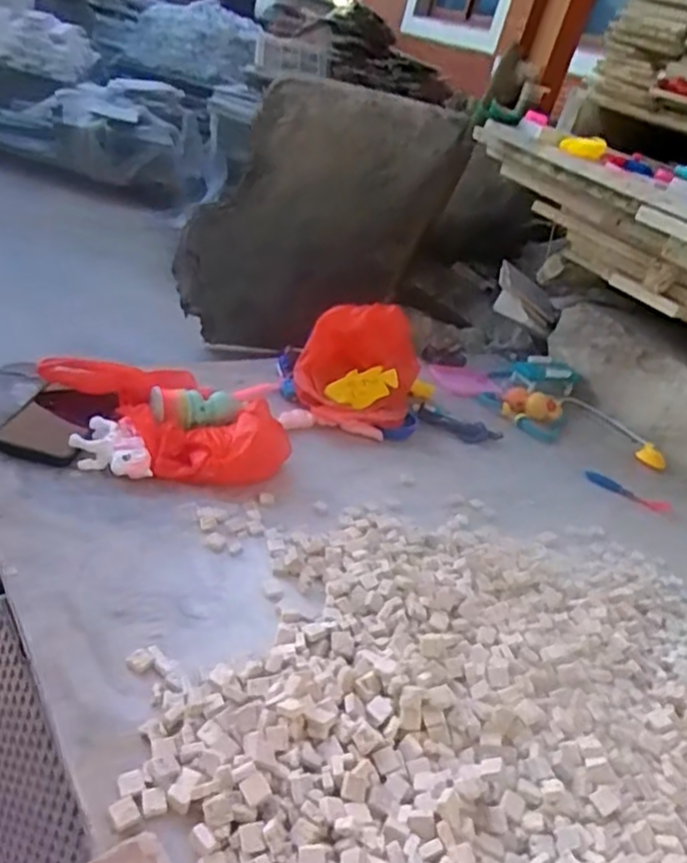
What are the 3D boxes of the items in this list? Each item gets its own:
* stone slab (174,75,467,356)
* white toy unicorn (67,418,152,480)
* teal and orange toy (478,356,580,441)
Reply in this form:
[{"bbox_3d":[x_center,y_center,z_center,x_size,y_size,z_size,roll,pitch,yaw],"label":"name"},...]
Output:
[{"bbox_3d":[-0.111,-0.412,1.675,0.490,0.943,0.092,5,65,-28],"label":"stone slab"},{"bbox_3d":[-0.242,0.019,0.735,0.066,0.031,0.083,-6,35,-35],"label":"white toy unicorn"},{"bbox_3d":[0.304,-0.062,1.170,0.145,0.060,0.228,23,29,12],"label":"teal and orange toy"}]

